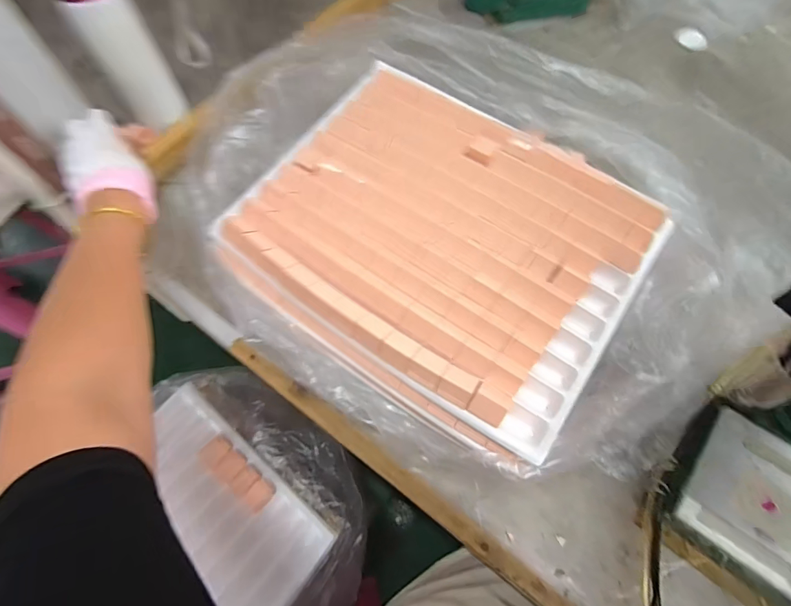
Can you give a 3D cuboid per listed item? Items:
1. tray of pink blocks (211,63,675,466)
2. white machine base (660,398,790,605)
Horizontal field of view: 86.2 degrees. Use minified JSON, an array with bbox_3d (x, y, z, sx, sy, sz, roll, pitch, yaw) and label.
[{"bbox_3d":[0.047,-0.075,0.449,0.391,0.049,0.326,35,72,14],"label":"tray of pink blocks"},{"bbox_3d":[0.332,0.185,0.394,0.137,0.052,0.131,41,74,16],"label":"white machine base"}]

